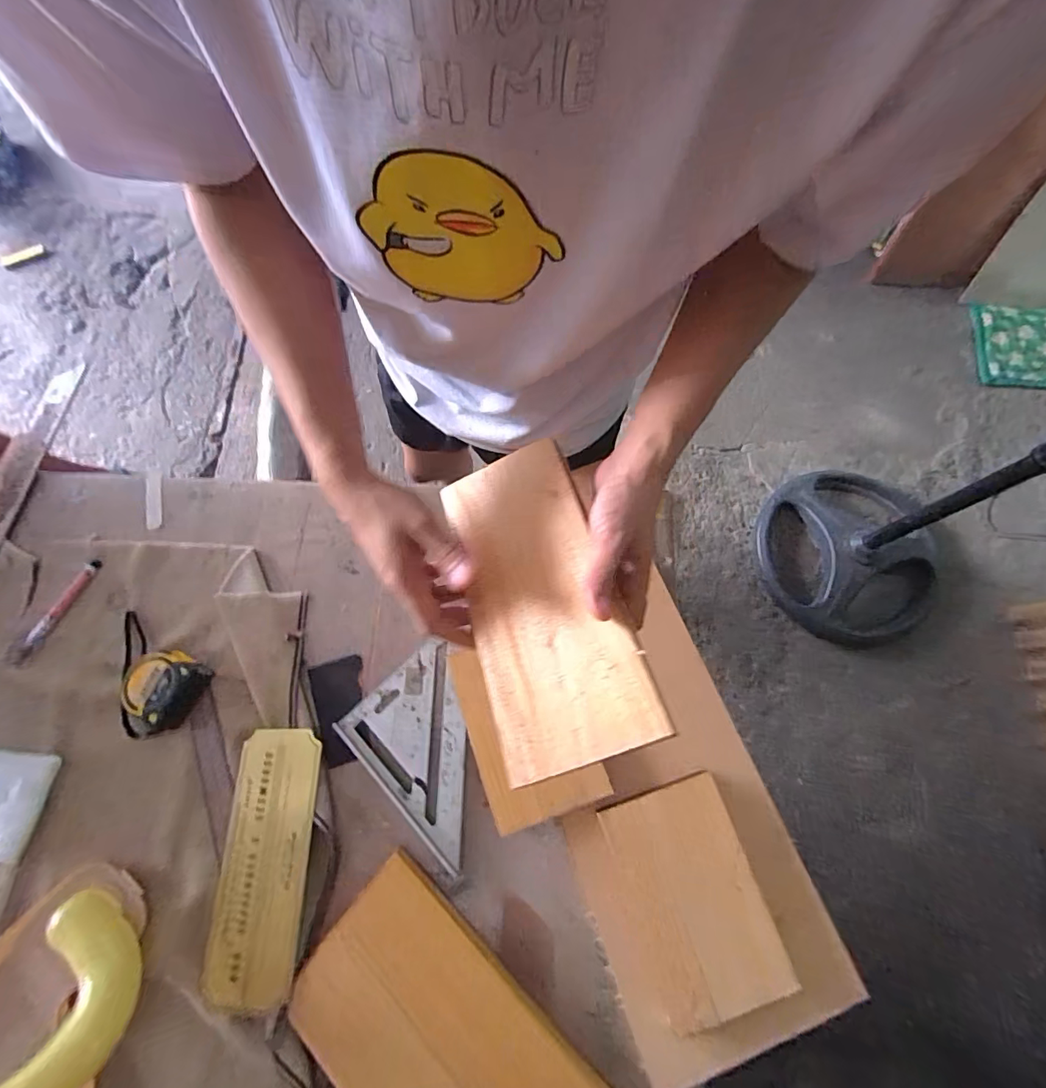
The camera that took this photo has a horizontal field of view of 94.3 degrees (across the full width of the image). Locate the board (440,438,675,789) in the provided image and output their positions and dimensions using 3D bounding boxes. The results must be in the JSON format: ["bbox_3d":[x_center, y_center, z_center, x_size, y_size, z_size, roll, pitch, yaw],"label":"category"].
[{"bbox_3d":[0.009,0.036,0.371,0.113,0.008,0.246,-24,60,13],"label":"board"}]

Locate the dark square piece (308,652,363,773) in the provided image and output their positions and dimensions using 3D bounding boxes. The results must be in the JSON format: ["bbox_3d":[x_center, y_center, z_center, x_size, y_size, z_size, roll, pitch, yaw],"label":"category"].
[{"bbox_3d":[-0.190,0.171,0.501,0.053,0.009,0.102,-17,70,-5],"label":"dark square piece"}]

